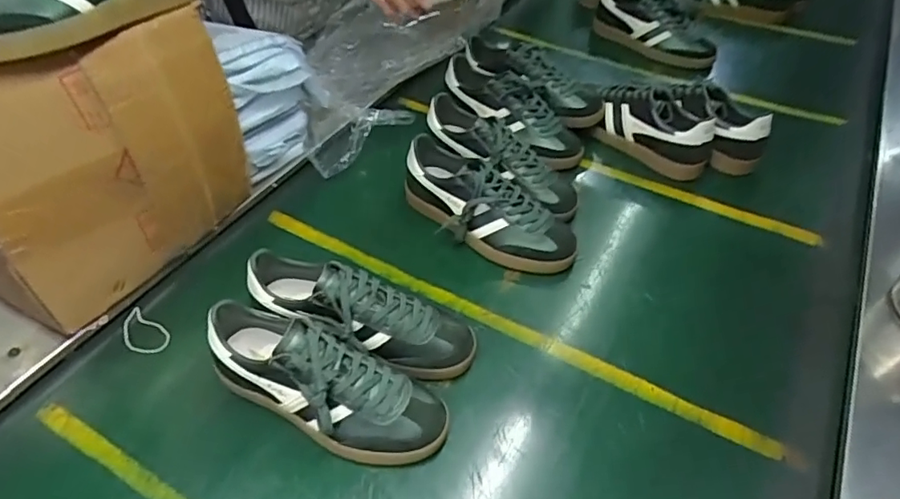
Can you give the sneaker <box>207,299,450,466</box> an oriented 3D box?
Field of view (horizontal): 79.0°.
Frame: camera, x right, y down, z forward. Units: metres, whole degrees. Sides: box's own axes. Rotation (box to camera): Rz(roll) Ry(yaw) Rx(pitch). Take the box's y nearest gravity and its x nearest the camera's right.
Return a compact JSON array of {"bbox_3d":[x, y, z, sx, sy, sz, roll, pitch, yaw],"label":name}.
[{"bbox_3d":[-0.127,0.134,0.564,0.257,0.097,0.099,22,51,20],"label":"sneaker"}]

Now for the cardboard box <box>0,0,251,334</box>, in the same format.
[{"bbox_3d":[-0.484,-0.143,0.638,0.319,0.276,0.319,22,51,19],"label":"cardboard box"}]

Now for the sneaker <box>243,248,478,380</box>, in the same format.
[{"bbox_3d":[-0.102,0.069,0.628,0.271,0.090,0.084,15,48,13],"label":"sneaker"}]

